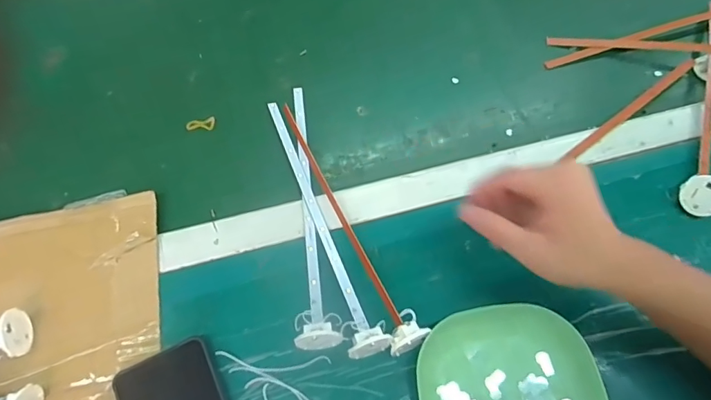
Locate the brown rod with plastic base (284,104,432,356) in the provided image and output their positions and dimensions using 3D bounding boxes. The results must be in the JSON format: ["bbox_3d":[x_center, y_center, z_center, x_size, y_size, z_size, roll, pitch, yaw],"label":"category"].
[{"bbox_3d":[-0.010,0.007,0.437,0.028,0.032,0.281,-22,66,-10],"label":"brown rod with plastic base"}]

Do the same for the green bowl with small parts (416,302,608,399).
[{"bbox_3d":[0.123,0.162,0.371,0.135,0.036,0.144,0,64,0],"label":"green bowl with small parts"}]

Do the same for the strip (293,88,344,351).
[{"bbox_3d":[-0.055,-0.004,0.448,0.038,0.034,0.286,-9,65,-4],"label":"strip"}]

